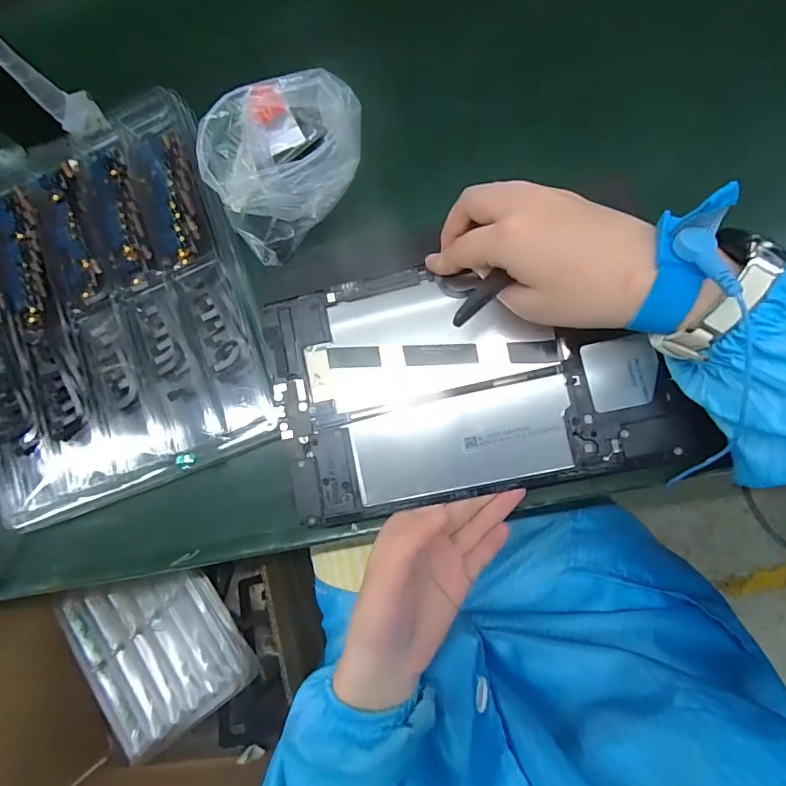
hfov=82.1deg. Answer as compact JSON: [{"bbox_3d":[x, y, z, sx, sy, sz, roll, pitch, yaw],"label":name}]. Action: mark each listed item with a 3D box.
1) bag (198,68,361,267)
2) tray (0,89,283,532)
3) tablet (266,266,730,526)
[{"bbox_3d":[-0.073,-0.159,0.301,0.115,0.058,0.098,-40,83,2],"label":"bag"},{"bbox_3d":[-0.222,-0.063,0.335,0.224,0.026,0.271,-21,84,4],"label":"tray"},{"bbox_3d":[0.044,-0.011,0.283,0.240,0.012,0.145,-12,85,5],"label":"tablet"}]

